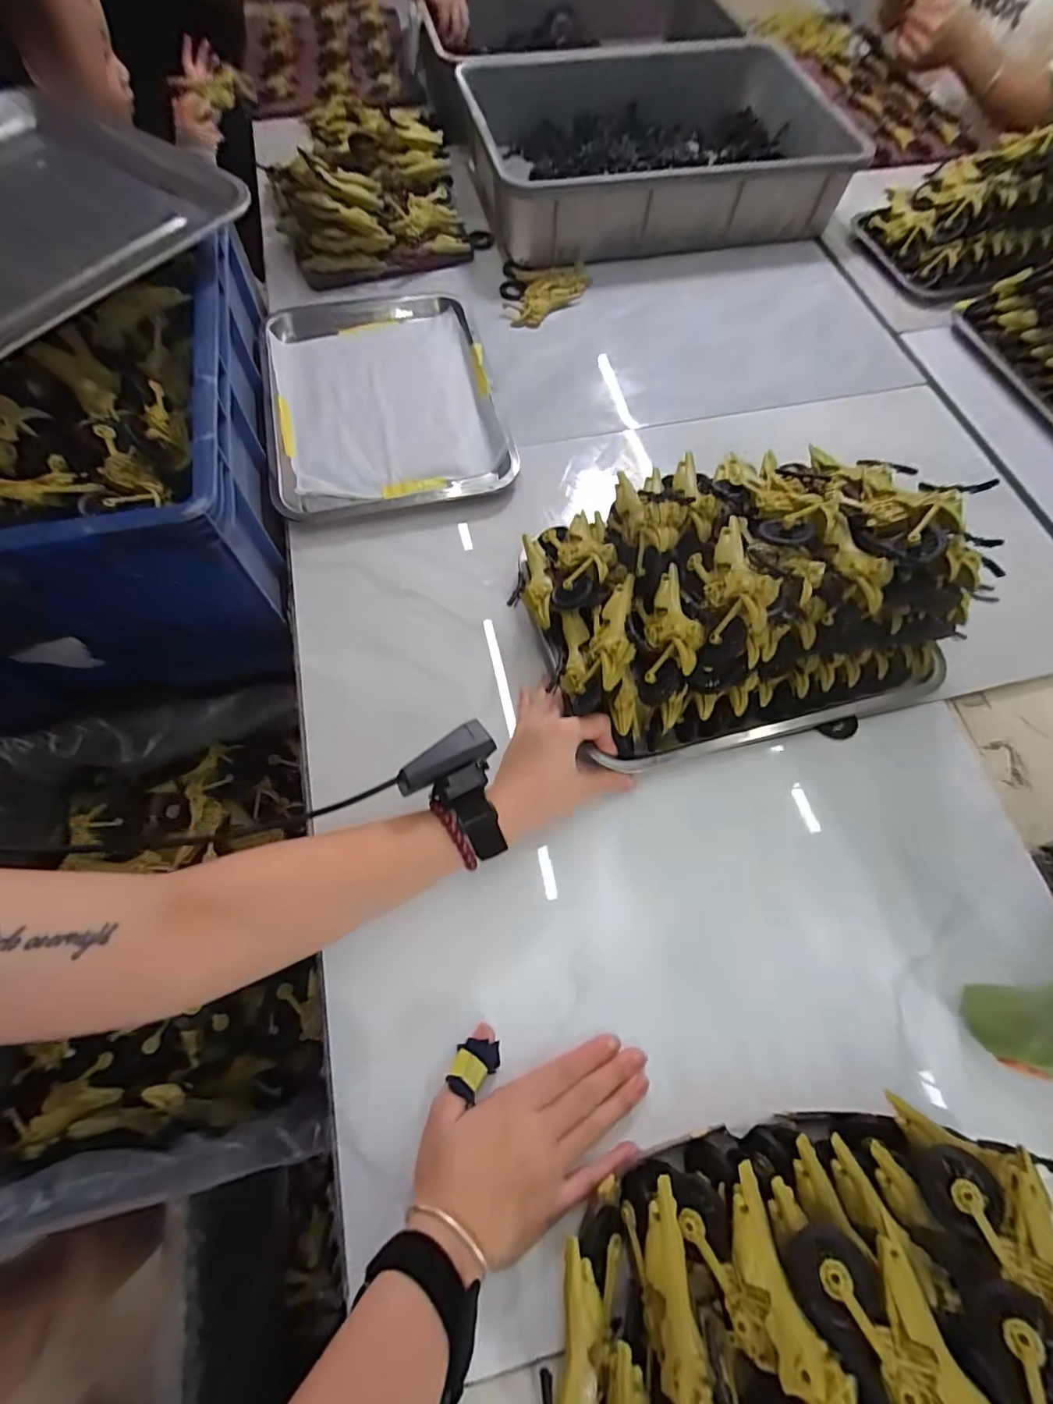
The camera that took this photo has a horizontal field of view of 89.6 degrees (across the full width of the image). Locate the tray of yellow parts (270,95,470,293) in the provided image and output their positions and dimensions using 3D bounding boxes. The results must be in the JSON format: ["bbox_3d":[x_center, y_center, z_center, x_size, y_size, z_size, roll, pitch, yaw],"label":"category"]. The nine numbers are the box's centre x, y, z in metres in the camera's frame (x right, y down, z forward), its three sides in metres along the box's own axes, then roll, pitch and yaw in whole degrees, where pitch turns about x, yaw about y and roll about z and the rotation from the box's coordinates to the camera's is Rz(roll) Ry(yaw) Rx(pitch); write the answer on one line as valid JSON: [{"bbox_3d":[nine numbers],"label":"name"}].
[{"bbox_3d":[-0.218,-0.689,0.701,0.246,0.109,0.252,-14,67,-8],"label":"tray of yellow parts"}]

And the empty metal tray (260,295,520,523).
[{"bbox_3d":[-0.169,-0.355,0.613,0.253,0.029,0.338,-12,67,-8],"label":"empty metal tray"}]

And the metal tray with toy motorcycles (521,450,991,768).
[{"bbox_3d":[0.175,-0.100,0.437,0.324,0.139,0.243,-16,68,-9],"label":"metal tray with toy motorcycles"}]

